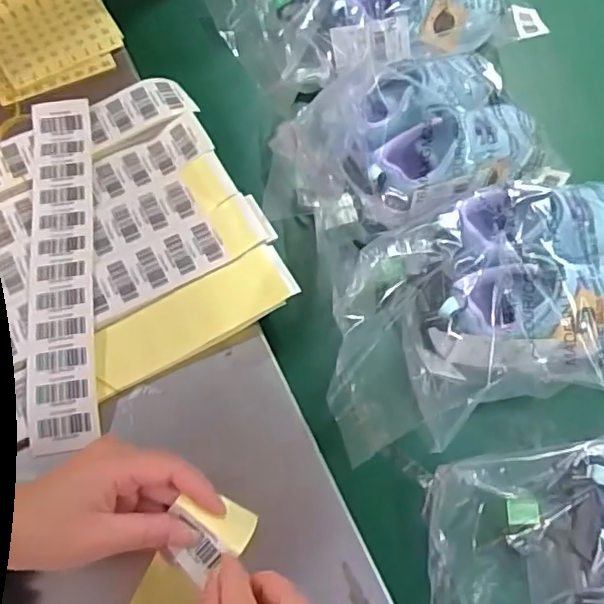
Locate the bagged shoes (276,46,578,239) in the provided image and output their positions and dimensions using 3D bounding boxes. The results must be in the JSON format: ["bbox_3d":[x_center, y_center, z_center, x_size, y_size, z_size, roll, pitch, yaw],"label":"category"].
[{"bbox_3d":[0.096,-0.147,0.551,0.249,0.091,0.186,-15,68,-8],"label":"bagged shoes"}]

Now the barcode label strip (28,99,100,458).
[{"bbox_3d":[-0.203,-0.038,0.500,0.051,0.011,0.321,-8,67,-5],"label":"barcode label strip"}]

